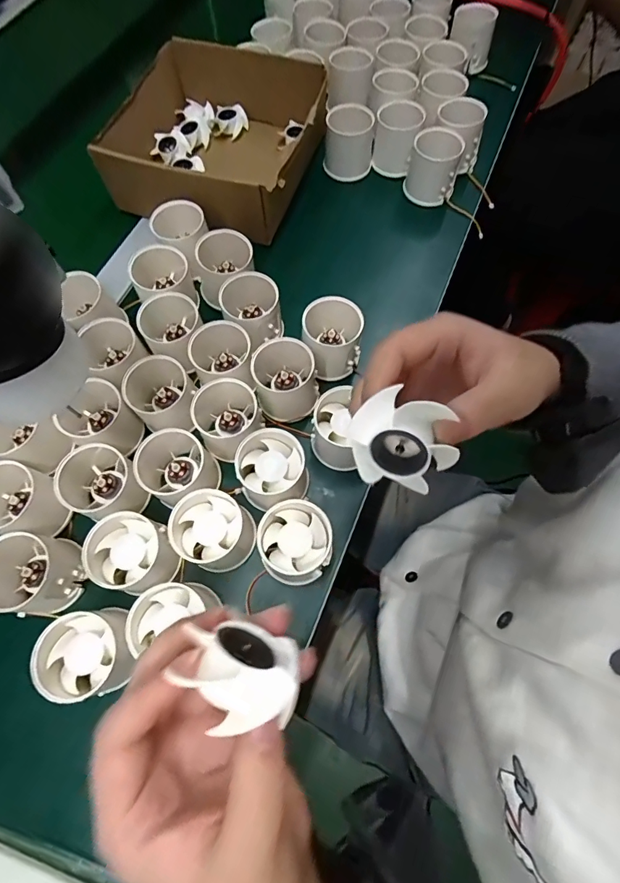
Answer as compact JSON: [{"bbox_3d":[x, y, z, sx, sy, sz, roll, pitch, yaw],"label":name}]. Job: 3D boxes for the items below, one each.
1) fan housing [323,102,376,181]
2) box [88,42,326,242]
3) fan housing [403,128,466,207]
[{"bbox_3d":[0.044,-0.335,0.482,0.054,0.051,0.046,10,68,5],"label":"fan housing"},{"bbox_3d":[-0.094,-0.323,0.471,0.202,0.085,0.198,14,69,7],"label":"box"},{"bbox_3d":[0.134,-0.297,0.466,0.051,0.056,0.049,7,68,4],"label":"fan housing"}]

